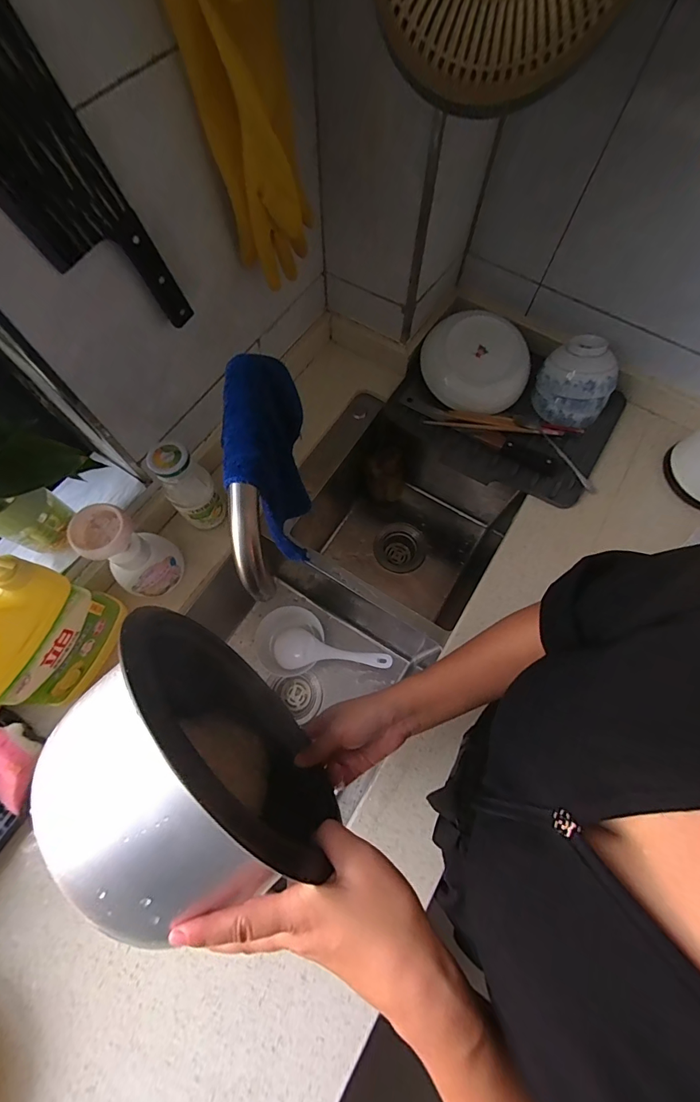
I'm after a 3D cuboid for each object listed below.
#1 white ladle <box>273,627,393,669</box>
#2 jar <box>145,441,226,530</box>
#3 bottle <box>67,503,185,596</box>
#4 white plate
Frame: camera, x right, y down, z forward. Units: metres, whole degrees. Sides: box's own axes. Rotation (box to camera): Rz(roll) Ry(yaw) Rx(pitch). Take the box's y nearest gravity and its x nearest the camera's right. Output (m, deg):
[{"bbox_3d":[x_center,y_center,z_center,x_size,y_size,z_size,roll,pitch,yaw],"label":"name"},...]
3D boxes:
[{"bbox_3d":[-0.038,0.180,0.710,0.216,0.025,0.069,6,70,16],"label":"white ladle"},{"bbox_3d":[-0.218,-0.086,0.554,0.056,0.150,0.057,0,70,-1],"label":"jar"},{"bbox_3d":[-0.282,0.003,0.518,0.063,0.153,0.072,38,75,12],"label":"bottle"},{"bbox_3d":[0.216,-0.328,0.694,0.182,0.020,0.171,0,88,7],"label":"white plate"}]

